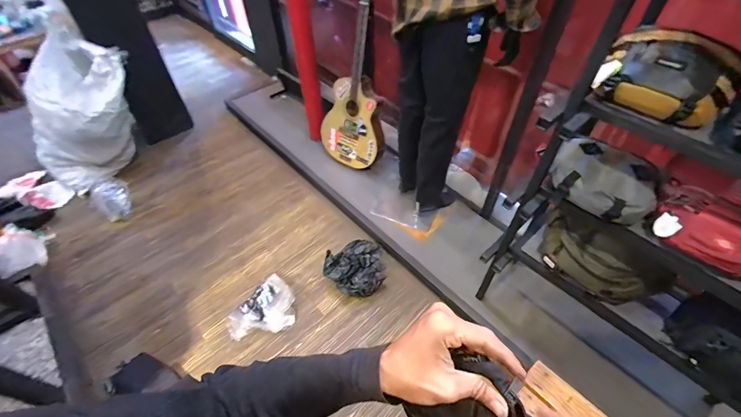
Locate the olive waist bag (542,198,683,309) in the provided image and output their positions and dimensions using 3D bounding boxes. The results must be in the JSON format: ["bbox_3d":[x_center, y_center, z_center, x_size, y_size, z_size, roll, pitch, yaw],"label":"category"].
[{"bbox_3d":[0.699,0.157,1.063,0.121,0.214,0.358,-36,58,-25],"label":"olive waist bag"}]

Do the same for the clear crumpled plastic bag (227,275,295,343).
[{"bbox_3d":[-0.469,0.460,1.553,0.238,0.096,0.312,28,56,23],"label":"clear crumpled plastic bag"}]

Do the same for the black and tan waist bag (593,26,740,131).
[{"bbox_3d":[0.632,-0.282,0.728,0.247,0.129,0.142,29,56,24],"label":"black and tan waist bag"}]

